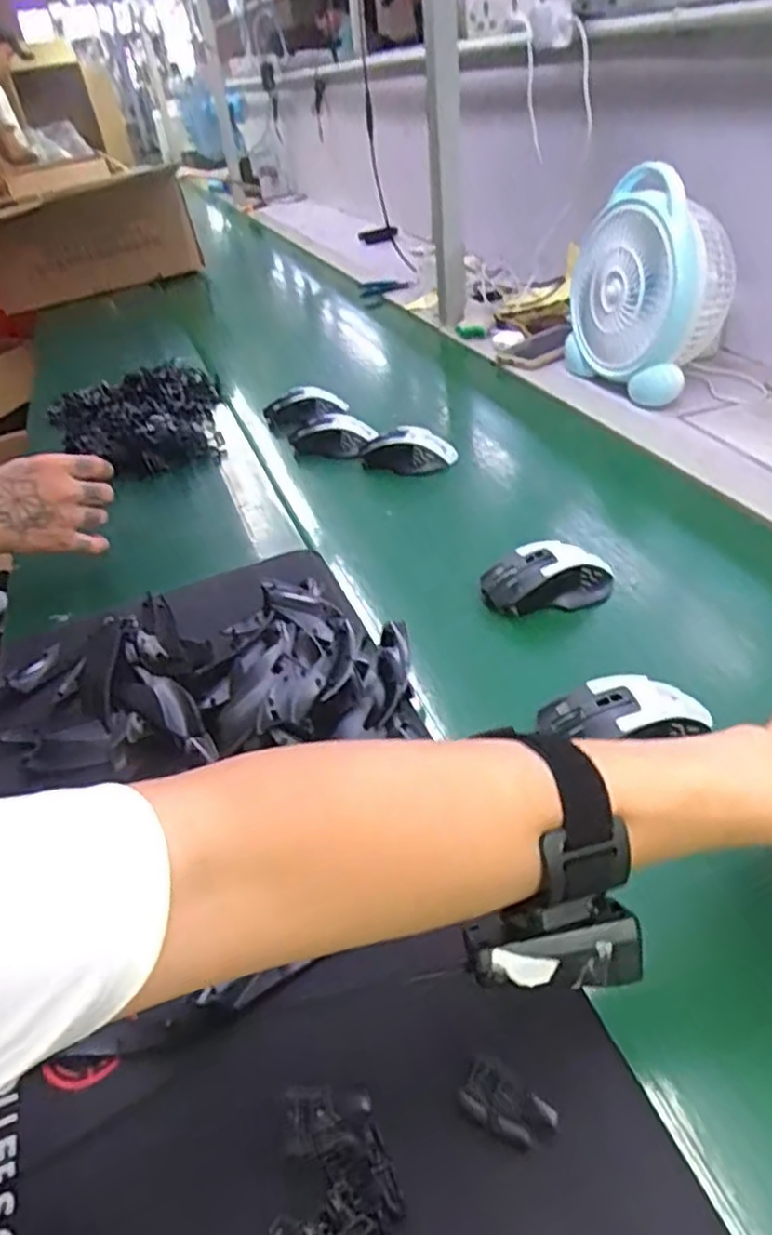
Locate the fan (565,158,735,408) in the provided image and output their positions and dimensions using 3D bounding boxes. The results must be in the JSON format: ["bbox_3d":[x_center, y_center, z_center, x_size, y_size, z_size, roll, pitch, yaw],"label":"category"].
[{"bbox_3d":[0.339,-0.427,0.953,0.114,0.237,0.217,-17,37,-14],"label":"fan"}]

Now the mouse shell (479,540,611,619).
[{"bbox_3d":[0.142,-0.036,0.638,0.111,0.037,0.060,-13,36,-8],"label":"mouse shell"}]

